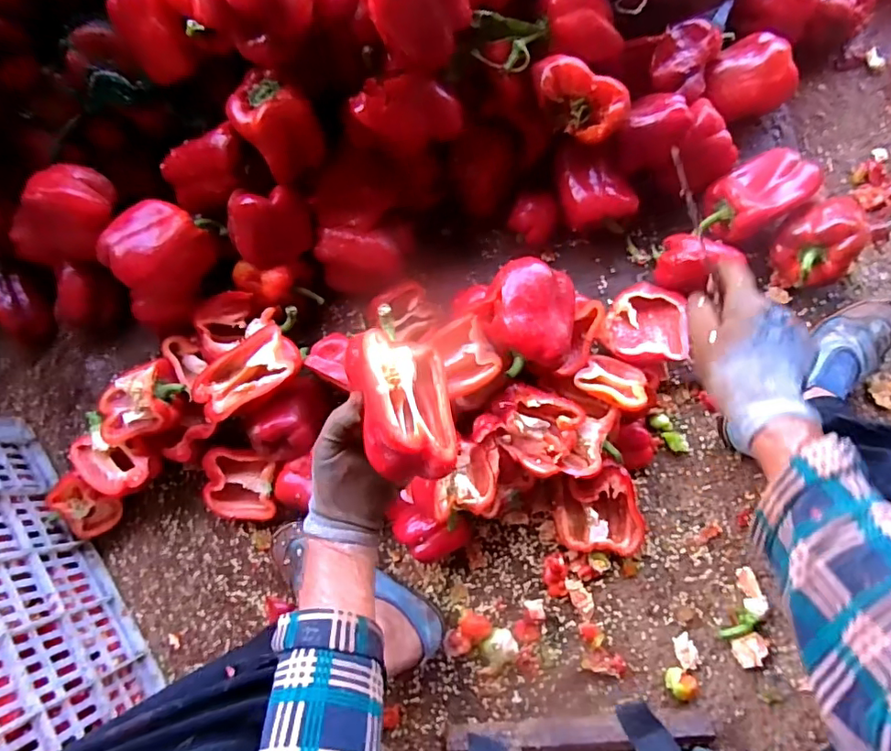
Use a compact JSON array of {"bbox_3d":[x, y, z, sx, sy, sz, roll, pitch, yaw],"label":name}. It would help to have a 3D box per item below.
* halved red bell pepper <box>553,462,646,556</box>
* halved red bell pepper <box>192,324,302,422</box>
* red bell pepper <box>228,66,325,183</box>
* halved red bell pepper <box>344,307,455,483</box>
[{"bbox_3d":[0.179,0.164,0.645,0.099,0.045,0.111,-20,82,2],"label":"halved red bell pepper"},{"bbox_3d":[-0.232,-0.002,0.640,0.132,0.052,0.078,-28,82,1],"label":"halved red bell pepper"},{"bbox_3d":[-0.177,-0.269,0.583,0.076,0.085,0.084,-38,82,-1],"label":"red bell pepper"},{"bbox_3d":[-0.035,0.013,0.436,0.070,0.061,0.140,-19,82,2],"label":"halved red bell pepper"}]

